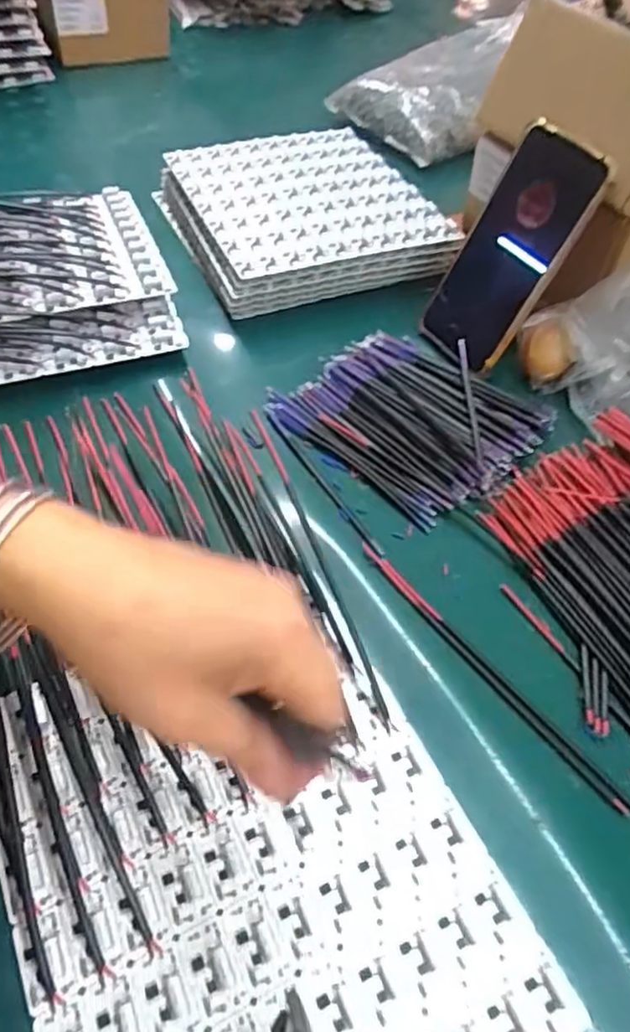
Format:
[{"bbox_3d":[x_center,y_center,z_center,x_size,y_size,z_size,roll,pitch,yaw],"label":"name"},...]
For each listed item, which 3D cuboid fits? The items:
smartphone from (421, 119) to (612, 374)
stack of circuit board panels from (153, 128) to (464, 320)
[{"bbox_3d":[0.142,-0.192,0.490,0.018,0.158,0.080,-4,46,-40],"label":"smartphone"},{"bbox_3d":[-0.017,-0.280,0.617,0.205,0.040,0.241,-20,55,-15],"label":"stack of circuit board panels"}]

